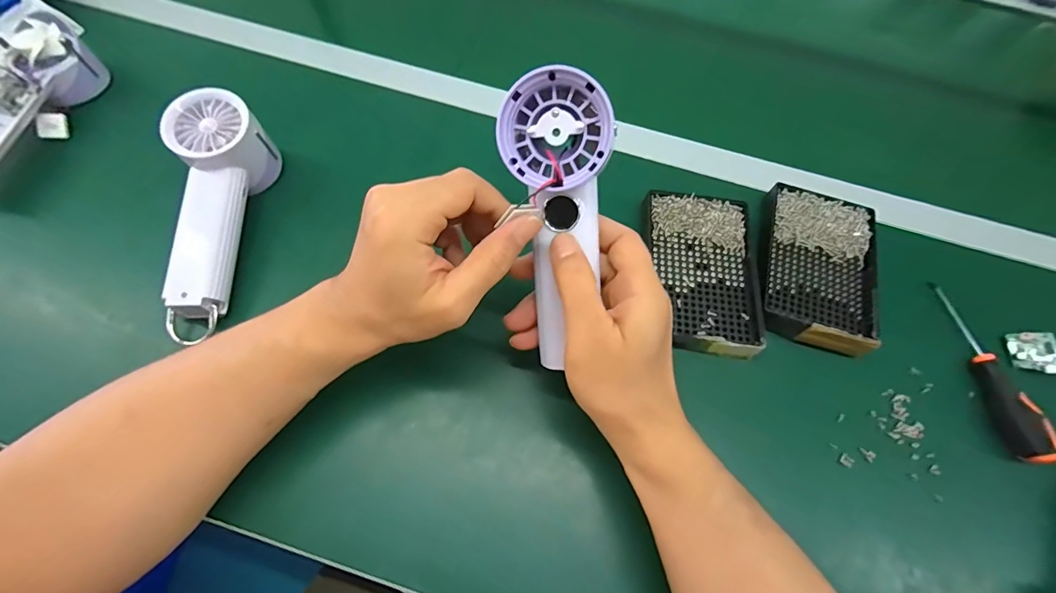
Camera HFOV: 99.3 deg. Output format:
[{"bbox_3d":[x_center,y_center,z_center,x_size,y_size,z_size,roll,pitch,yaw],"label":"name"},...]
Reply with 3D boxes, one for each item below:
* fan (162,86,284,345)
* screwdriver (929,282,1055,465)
[{"bbox_3d":[-0.248,-0.068,0.358,0.064,0.059,0.185,1,78,-4],"label":"fan"},{"bbox_3d":[0.360,0.054,0.354,0.023,0.020,0.146,-5,65,-6],"label":"screwdriver"}]

